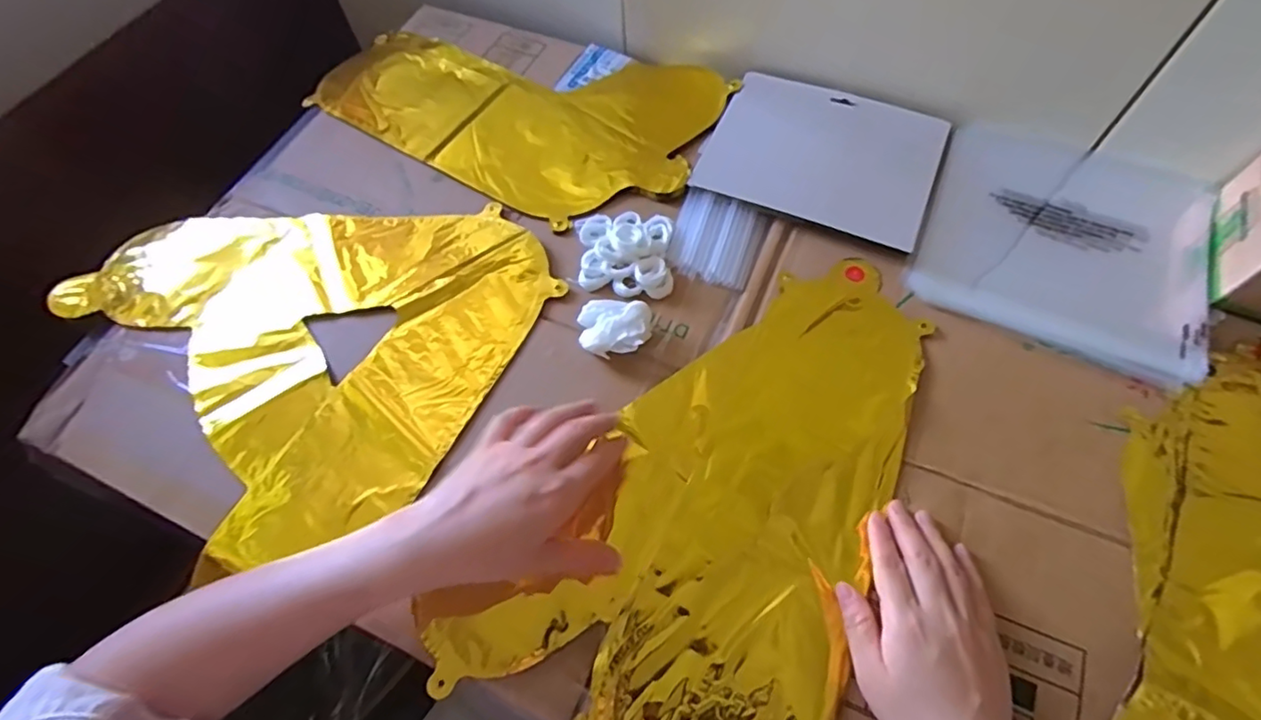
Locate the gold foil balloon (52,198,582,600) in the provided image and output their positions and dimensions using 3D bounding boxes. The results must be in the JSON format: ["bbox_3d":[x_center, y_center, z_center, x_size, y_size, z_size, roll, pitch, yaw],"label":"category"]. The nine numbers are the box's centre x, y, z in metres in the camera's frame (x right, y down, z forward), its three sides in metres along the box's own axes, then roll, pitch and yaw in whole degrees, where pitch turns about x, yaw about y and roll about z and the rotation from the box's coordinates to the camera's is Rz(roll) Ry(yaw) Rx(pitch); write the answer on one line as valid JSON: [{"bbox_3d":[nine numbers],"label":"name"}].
[{"bbox_3d":[-0.241,-0.039,0.491,0.318,0.017,0.334,-34,67,-12],"label":"gold foil balloon"}]

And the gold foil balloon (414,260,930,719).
[{"bbox_3d":[0.079,0.098,0.415,0.219,0.015,0.402,33,70,18],"label":"gold foil balloon"}]

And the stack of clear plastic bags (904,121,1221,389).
[{"bbox_3d":[0.363,-0.105,0.508,0.213,0.020,0.223,24,64,13],"label":"stack of clear plastic bags"}]

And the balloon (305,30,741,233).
[{"bbox_3d":[-0.119,-0.257,0.603,0.394,0.015,0.221,25,68,15],"label":"balloon"}]

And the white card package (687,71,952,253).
[{"bbox_3d":[0.172,-0.186,0.543,0.194,0.008,0.156,21,67,13],"label":"white card package"}]

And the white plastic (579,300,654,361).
[{"bbox_3d":[-0.011,-0.024,0.464,0.054,0.023,0.046,-4,64,2],"label":"white plastic"}]

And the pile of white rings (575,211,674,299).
[{"bbox_3d":[-0.005,-0.092,0.499,0.076,0.022,0.081,-1,64,3],"label":"pile of white rings"}]

